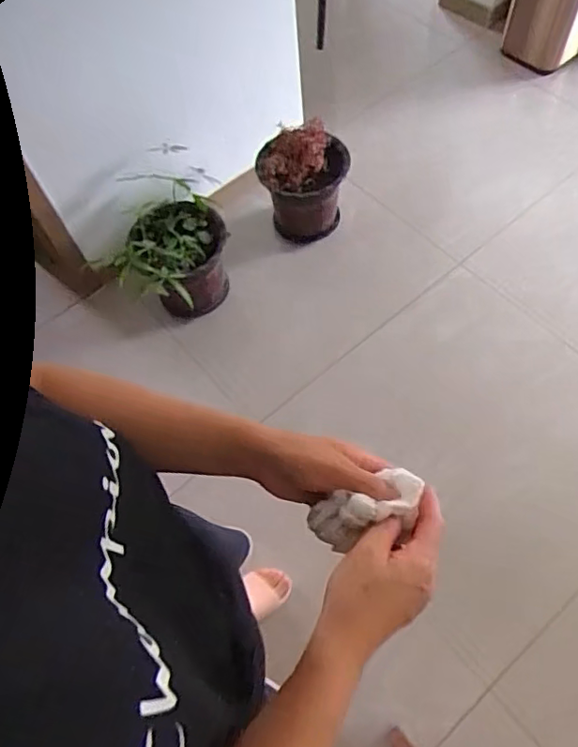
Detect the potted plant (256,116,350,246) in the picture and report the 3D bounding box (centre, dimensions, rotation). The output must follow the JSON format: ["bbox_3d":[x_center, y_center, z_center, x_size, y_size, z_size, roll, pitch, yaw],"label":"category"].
[{"bbox_3d":[0.043,-0.517,1.567,0.219,0.334,0.199,8,63,8],"label":"potted plant"}]

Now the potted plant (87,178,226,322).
[{"bbox_3d":[-0.298,-0.303,1.484,0.259,0.295,0.258,10,63,9],"label":"potted plant"}]

